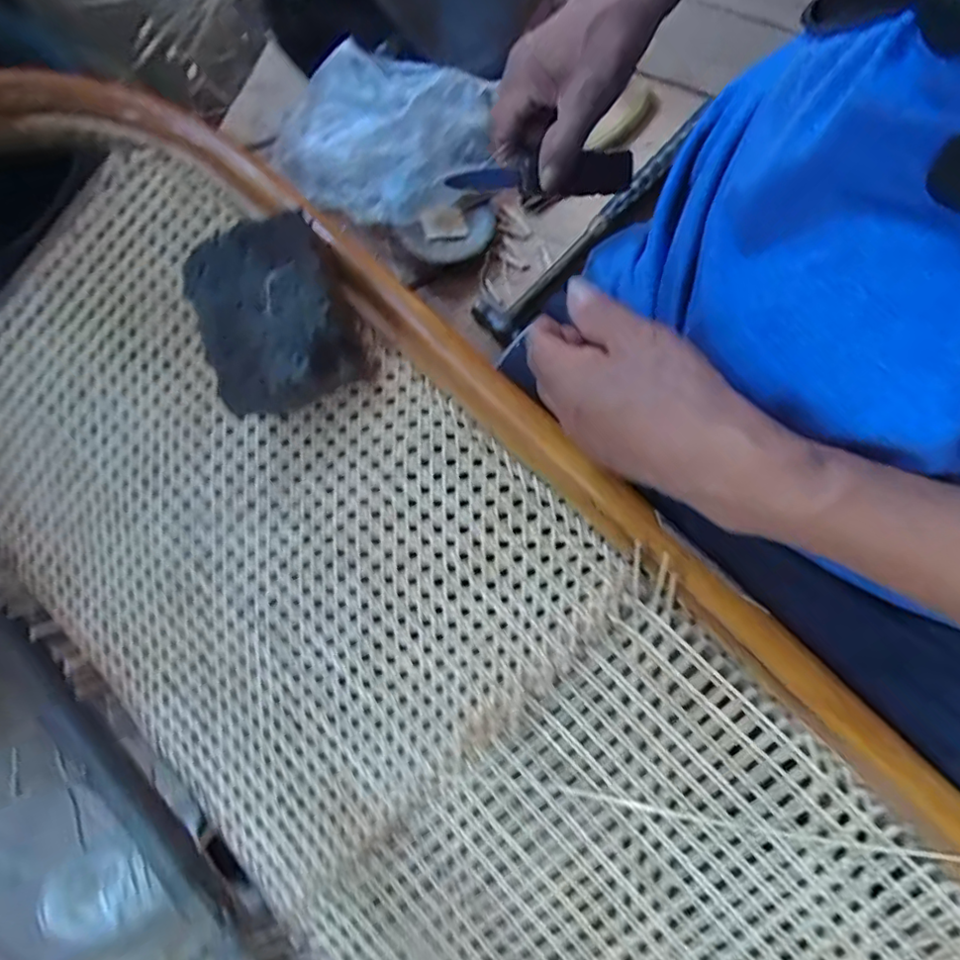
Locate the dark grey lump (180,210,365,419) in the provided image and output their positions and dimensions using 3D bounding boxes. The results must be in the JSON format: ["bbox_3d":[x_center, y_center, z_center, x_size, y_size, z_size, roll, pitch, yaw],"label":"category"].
[{"bbox_3d":[-0.144,-0.107,0.406,0.093,0.073,0.121,-23,79,-5],"label":"dark grey lump"}]

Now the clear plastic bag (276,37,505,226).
[{"bbox_3d":[-0.085,-0.291,0.493,0.196,0.050,0.130,21,102,6],"label":"clear plastic bag"}]

